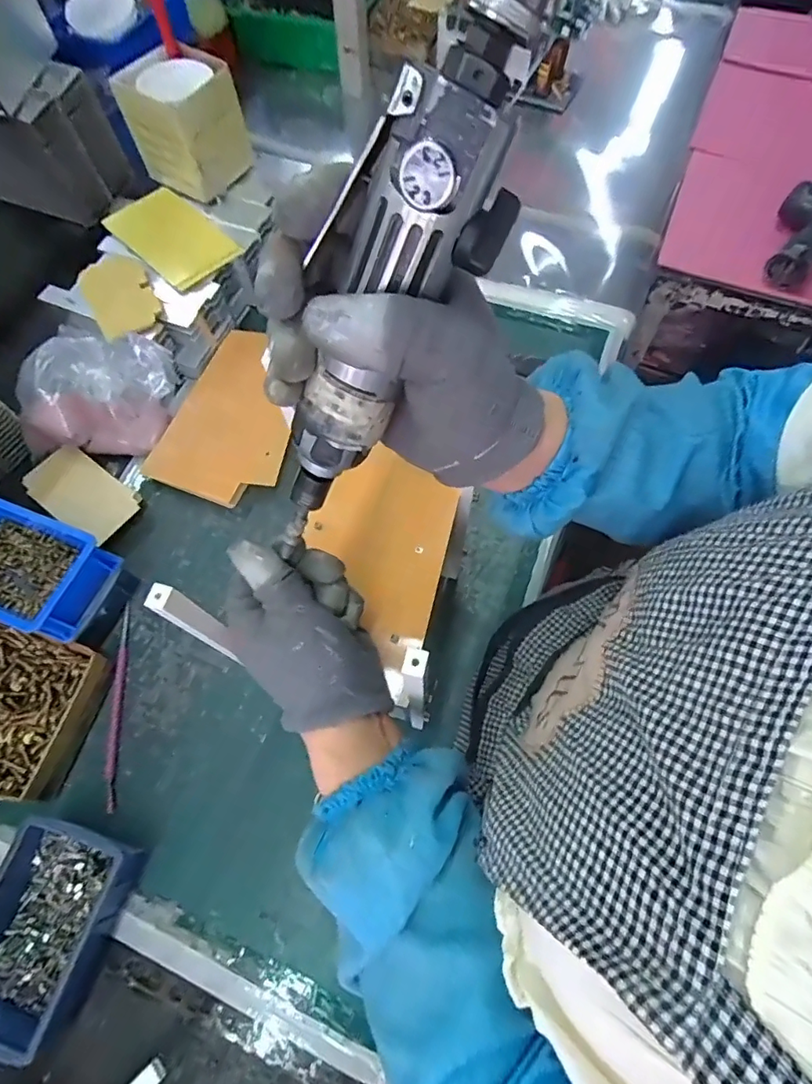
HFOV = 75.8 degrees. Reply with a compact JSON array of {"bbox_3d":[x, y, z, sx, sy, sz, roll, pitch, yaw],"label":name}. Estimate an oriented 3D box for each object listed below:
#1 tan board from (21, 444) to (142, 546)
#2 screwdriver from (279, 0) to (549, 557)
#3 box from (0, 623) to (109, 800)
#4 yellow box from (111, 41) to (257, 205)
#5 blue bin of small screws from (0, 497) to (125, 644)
[{"bbox_3d":[-0.373,-0.057,0.599,0.140,0.015,0.074,32,69,12],"label":"tan board"},{"bbox_3d":[-0.013,-0.092,0.205,0.038,0.260,0.053,-20,61,-45],"label":"screwdriver"},{"bbox_3d":[-0.399,0.157,0.504,0.191,0.042,0.138,13,67,6],"label":"box"},{"bbox_3d":[-0.280,-0.541,0.678,0.111,0.112,0.115,29,70,12],"label":"yellow box"},{"bbox_3d":[-0.370,0.020,0.498,0.153,0.052,0.101,19,68,9],"label":"blue bin of small screws"}]

